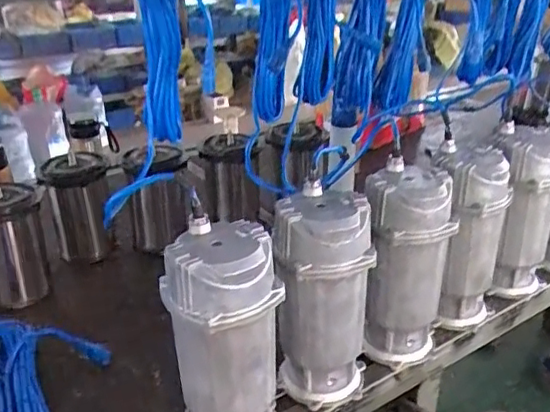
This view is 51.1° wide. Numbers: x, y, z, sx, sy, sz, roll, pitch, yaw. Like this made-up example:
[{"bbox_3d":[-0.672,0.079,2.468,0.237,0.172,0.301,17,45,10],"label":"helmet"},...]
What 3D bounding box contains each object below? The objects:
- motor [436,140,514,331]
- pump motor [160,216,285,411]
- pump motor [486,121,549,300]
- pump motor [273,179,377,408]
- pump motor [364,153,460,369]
[{"bbox_3d":[0.328,0.056,0.947,0.137,0.290,0.106,-4,26,-7],"label":"motor"},{"bbox_3d":[-0.060,0.176,0.718,0.128,0.291,0.106,-12,28,-22],"label":"pump motor"},{"bbox_3d":[0.439,0.017,1.033,0.116,0.289,0.122,9,28,18],"label":"pump motor"},{"bbox_3d":[0.066,0.134,0.810,0.129,0.295,0.109,-1,26,-1],"label":"pump motor"},{"bbox_3d":[0.198,0.094,0.878,0.126,0.284,0.121,7,27,14],"label":"pump motor"}]

